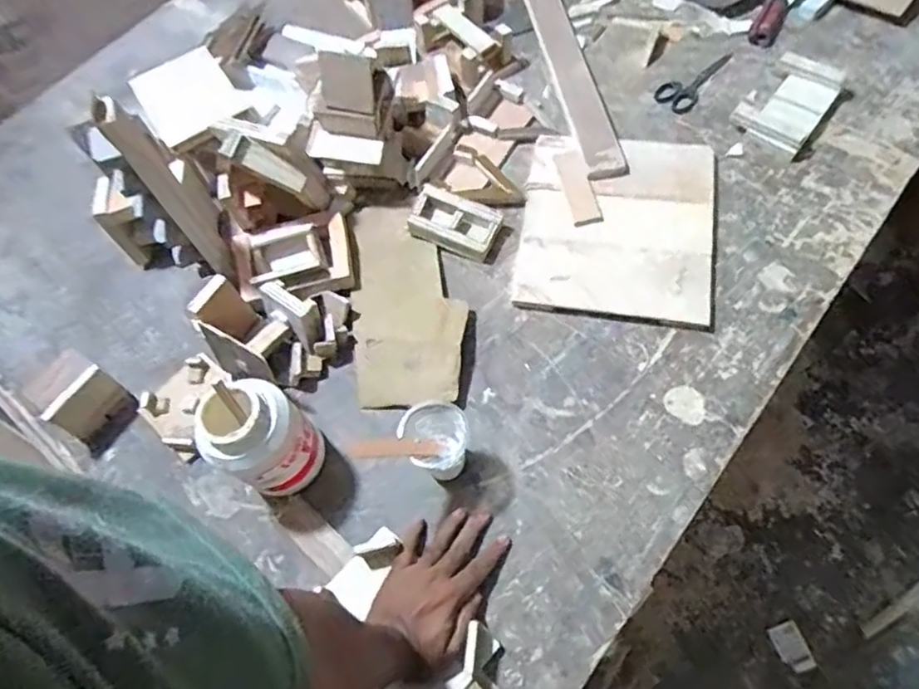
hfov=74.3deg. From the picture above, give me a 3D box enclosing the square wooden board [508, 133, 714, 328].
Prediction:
[{"bbox_3d":[0.206,-0.160,0.789,0.241,0.015,0.272,8,65,10],"label":"square wooden board"}]

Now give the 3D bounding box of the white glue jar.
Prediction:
[{"bbox_3d":[-0.204,0.099,0.631,0.085,0.144,0.089,-2,64,5],"label":"white glue jar"}]

